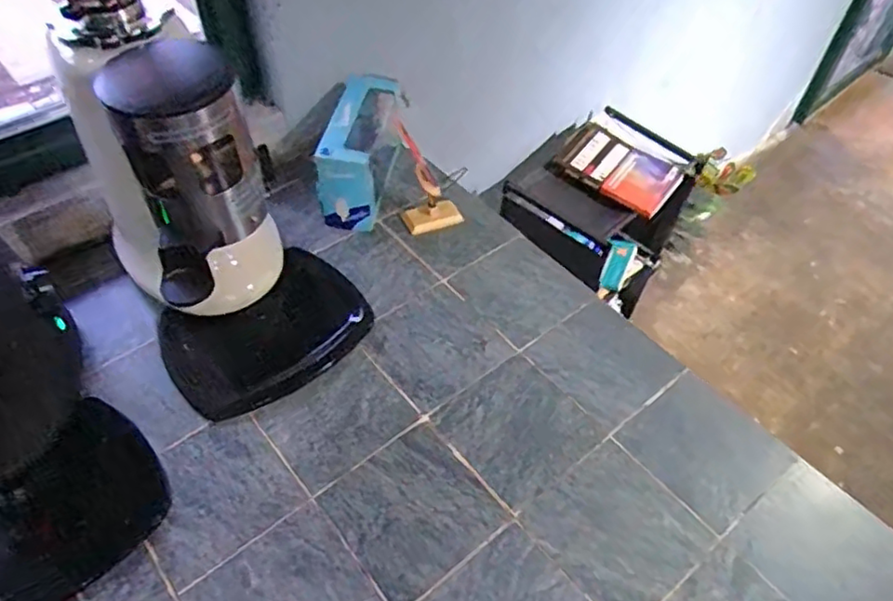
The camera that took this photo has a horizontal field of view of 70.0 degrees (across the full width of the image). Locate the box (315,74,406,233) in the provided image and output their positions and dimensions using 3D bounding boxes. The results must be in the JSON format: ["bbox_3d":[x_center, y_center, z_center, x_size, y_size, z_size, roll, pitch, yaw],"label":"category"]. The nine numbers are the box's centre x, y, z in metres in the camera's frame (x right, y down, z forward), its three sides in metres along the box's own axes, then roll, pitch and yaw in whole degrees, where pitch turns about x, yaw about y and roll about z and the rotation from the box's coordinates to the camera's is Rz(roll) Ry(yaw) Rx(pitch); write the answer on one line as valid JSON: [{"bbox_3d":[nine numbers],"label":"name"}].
[{"bbox_3d":[-0.122,-0.219,0.922,0.074,0.130,0.202,9,50,4],"label":"box"}]

